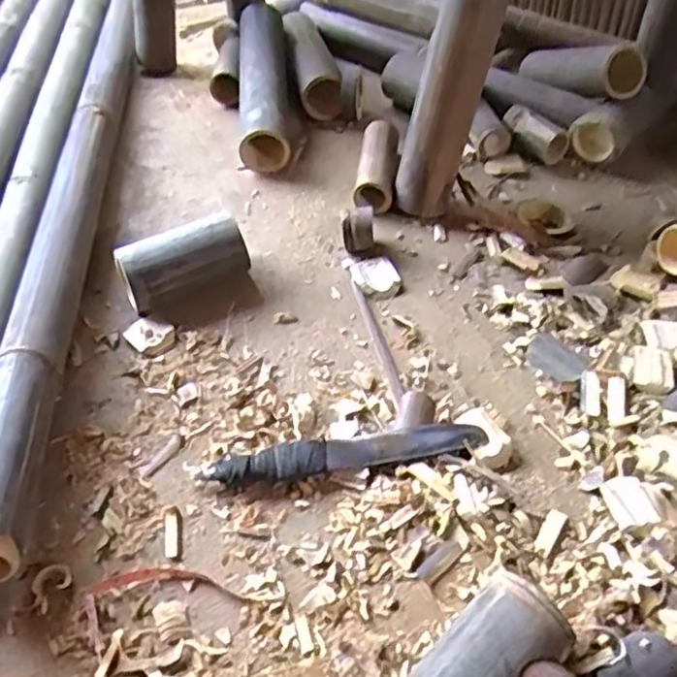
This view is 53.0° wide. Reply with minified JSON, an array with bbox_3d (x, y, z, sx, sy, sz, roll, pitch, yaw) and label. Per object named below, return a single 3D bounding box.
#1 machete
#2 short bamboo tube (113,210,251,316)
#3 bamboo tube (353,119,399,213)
[{"bbox_3d":[0.008,0.110,0.654,0.265,0.017,0.036,-6,49,-4],"label":"machete"},{"bbox_3d":[-0.184,-0.088,0.805,0.146,0.075,0.074,-19,51,-16],"label":"short bamboo tube"},{"bbox_3d":[0.054,-0.241,0.948,0.052,0.062,0.161,5,49,5],"label":"bamboo tube"}]

